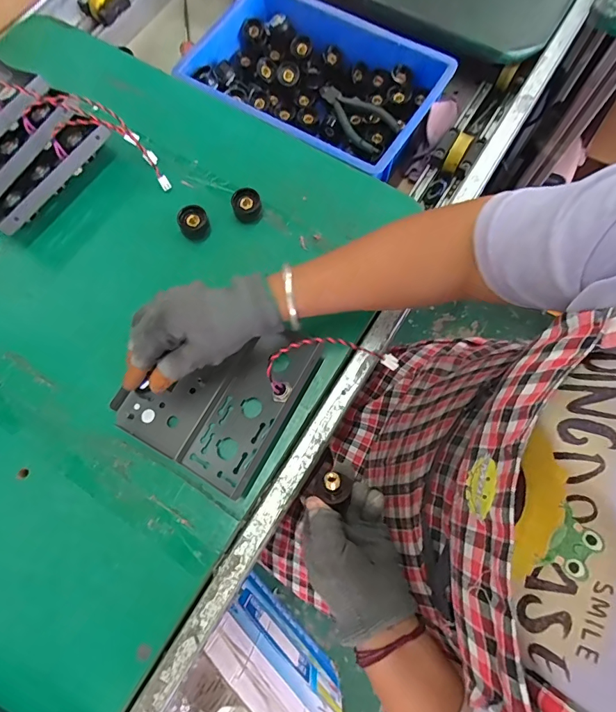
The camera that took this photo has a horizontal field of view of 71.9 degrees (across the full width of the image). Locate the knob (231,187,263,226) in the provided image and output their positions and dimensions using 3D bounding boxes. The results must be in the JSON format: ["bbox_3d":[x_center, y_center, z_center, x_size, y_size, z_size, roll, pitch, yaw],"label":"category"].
[{"bbox_3d":[-0.066,-0.162,0.453,0.031,0.025,0.034,0,75,2],"label":"knob"}]

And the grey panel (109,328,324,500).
[{"bbox_3d":[-0.084,0.025,0.393,0.148,0.033,0.156,28,77,9],"label":"grey panel"}]

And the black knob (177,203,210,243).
[{"bbox_3d":[-0.120,-0.140,0.448,0.026,0.029,0.027,0,75,2],"label":"black knob"}]

